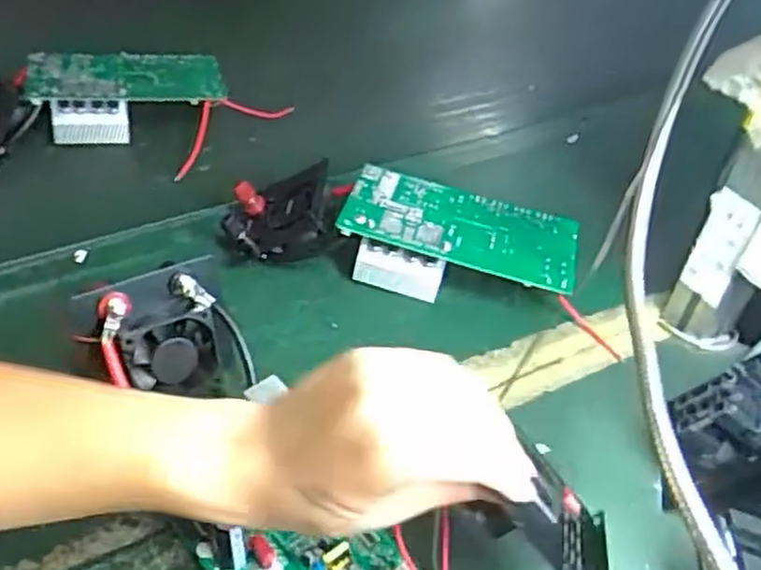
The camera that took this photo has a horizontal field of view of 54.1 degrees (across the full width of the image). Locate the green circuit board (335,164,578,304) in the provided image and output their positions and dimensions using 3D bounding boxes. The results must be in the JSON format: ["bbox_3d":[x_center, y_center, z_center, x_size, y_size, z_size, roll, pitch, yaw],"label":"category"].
[{"bbox_3d":[0.064,-0.034,0.614,0.186,0.060,0.092,12,43,7],"label":"green circuit board"}]

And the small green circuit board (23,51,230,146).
[{"bbox_3d":[-0.261,-0.201,0.773,0.186,0.055,0.096,-13,46,-19],"label":"small green circuit board"}]

